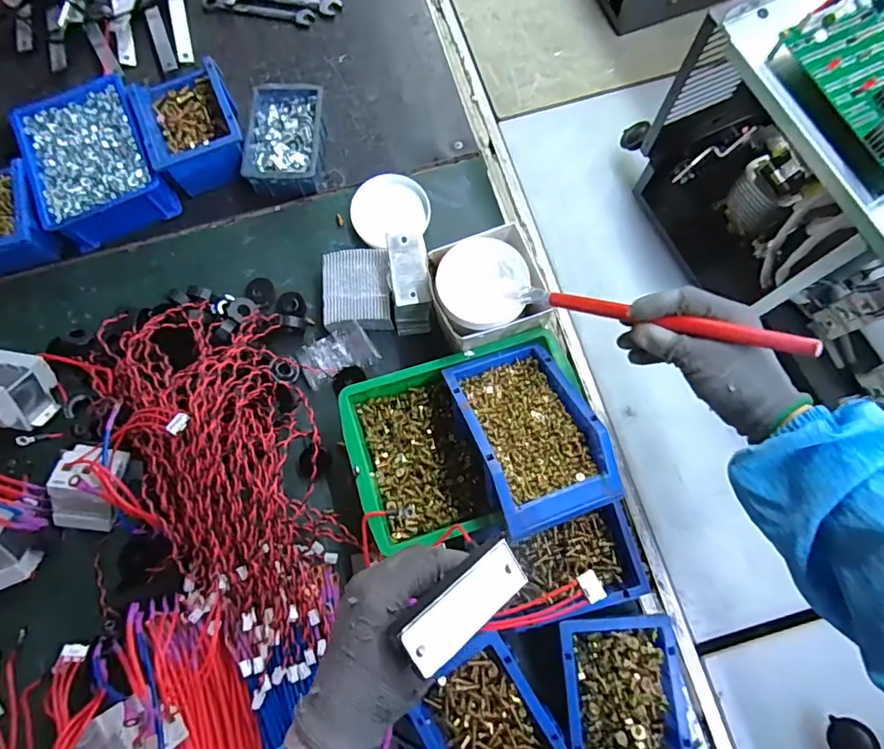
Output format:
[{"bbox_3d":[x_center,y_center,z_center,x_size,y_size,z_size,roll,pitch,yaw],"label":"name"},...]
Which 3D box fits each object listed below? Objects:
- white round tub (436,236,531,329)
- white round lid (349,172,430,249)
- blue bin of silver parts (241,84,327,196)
[{"bbox_3d":[0.044,-0.095,0.536,0.093,0.041,0.100,0,76,2],"label":"white round tub"},{"bbox_3d":[-0.067,-0.213,0.649,0.098,0.028,0.078,-19,76,-3],"label":"white round lid"},{"bbox_3d":[-0.209,-0.316,0.687,0.095,0.047,0.149,0,76,2],"label":"blue bin of silver parts"}]

